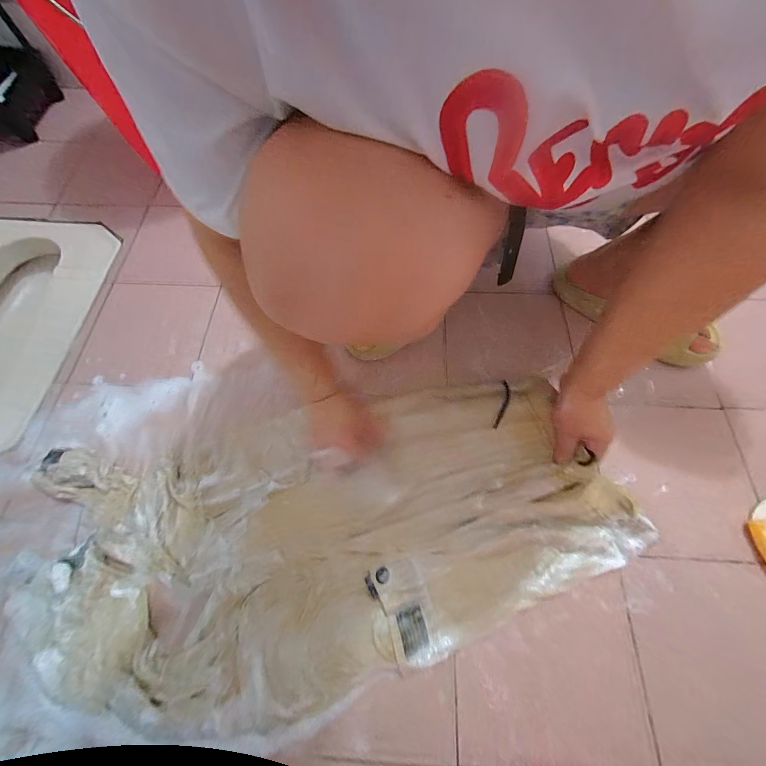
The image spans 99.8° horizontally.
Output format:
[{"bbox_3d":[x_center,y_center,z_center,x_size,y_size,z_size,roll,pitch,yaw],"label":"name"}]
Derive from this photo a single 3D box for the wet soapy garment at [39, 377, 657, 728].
[{"bbox_3d":[-0.055,0.180,0.394,0.697,0.059,0.316,-11,66,-2],"label":"wet soapy garment"}]

